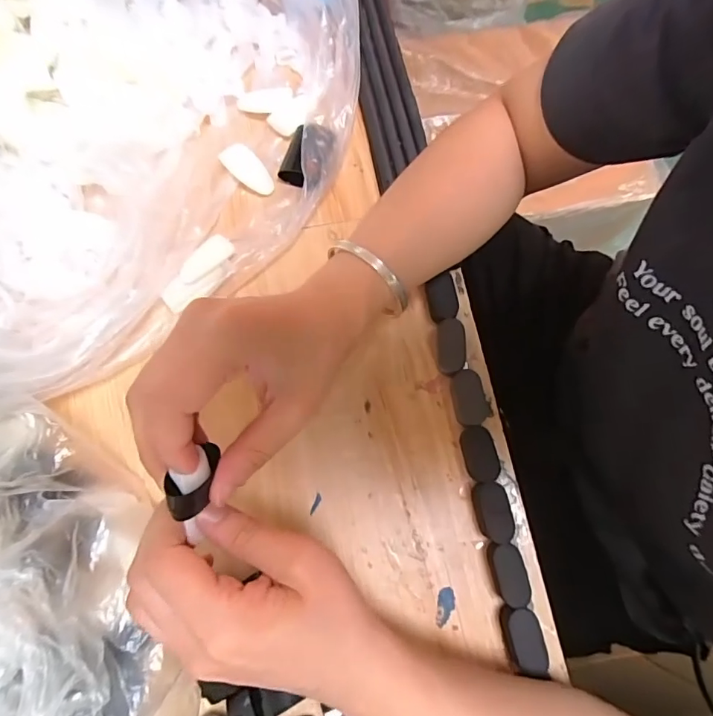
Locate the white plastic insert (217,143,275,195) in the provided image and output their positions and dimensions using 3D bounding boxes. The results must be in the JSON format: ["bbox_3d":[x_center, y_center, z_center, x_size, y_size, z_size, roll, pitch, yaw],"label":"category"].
[{"bbox_3d":[-0.083,-0.146,0.358,0.047,0.008,0.022,41,78,-5],"label":"white plastic insert"}]

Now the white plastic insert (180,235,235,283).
[{"bbox_3d":[-0.110,-0.073,0.335,0.044,0.004,0.019,-42,79,-10],"label":"white plastic insert"}]

